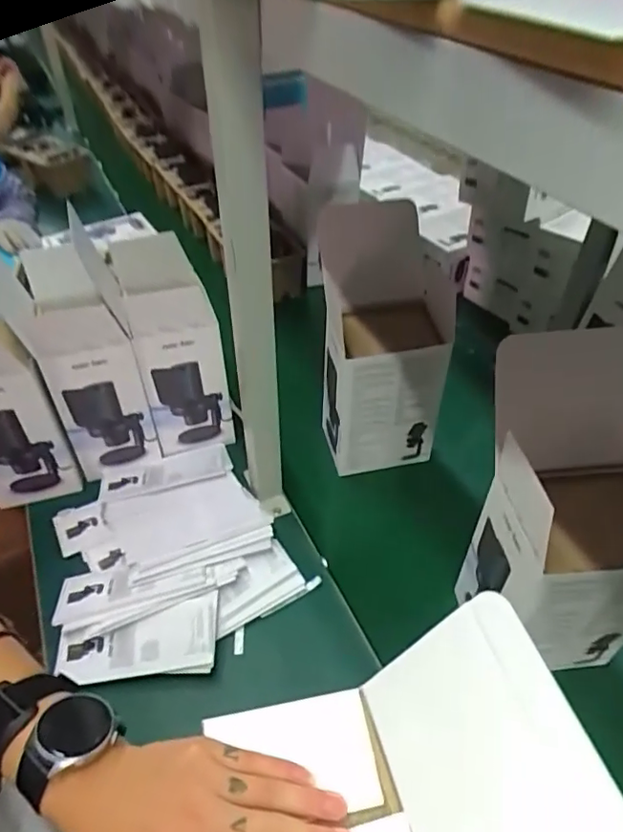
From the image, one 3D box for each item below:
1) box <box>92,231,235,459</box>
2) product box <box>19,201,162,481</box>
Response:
[{"bbox_3d":[-0.206,-0.102,0.811,0.120,0.298,0.175,-16,45,-20],"label":"box"},{"bbox_3d":[-0.312,-0.078,0.780,0.119,0.296,0.168,-12,44,-17],"label":"product box"}]

